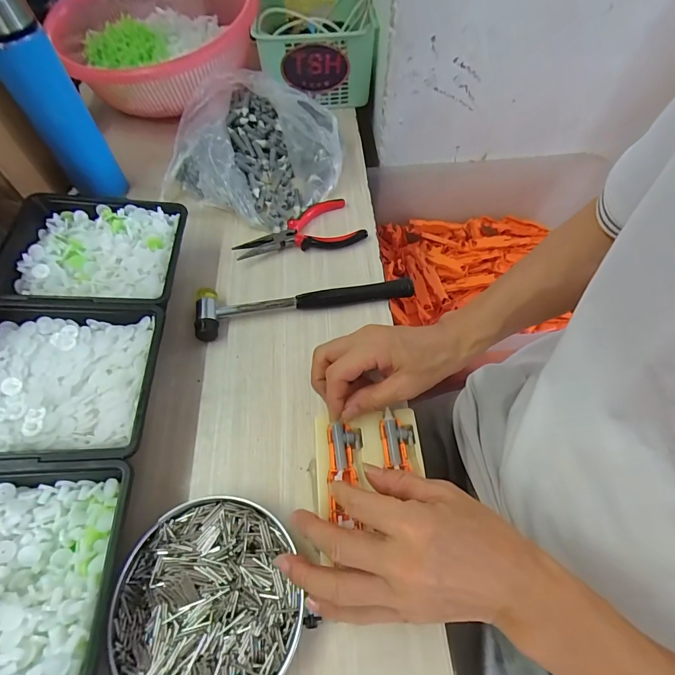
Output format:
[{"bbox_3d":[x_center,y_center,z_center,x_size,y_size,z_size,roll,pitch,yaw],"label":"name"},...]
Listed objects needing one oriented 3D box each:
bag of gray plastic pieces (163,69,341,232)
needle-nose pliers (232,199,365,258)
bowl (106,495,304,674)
[{"bbox_3d":[-0.108,-0.261,0.519,0.226,0.083,0.217,15,59,10],"label":"bag of gray plastic pieces"},{"bbox_3d":[-0.045,-0.125,0.476,0.154,0.022,0.078,-28,62,-16],"label":"needle-nose pliers"},{"bbox_3d":[-0.094,0.192,0.280,0.127,0.022,0.130,0,58,1],"label":"bowl"}]

